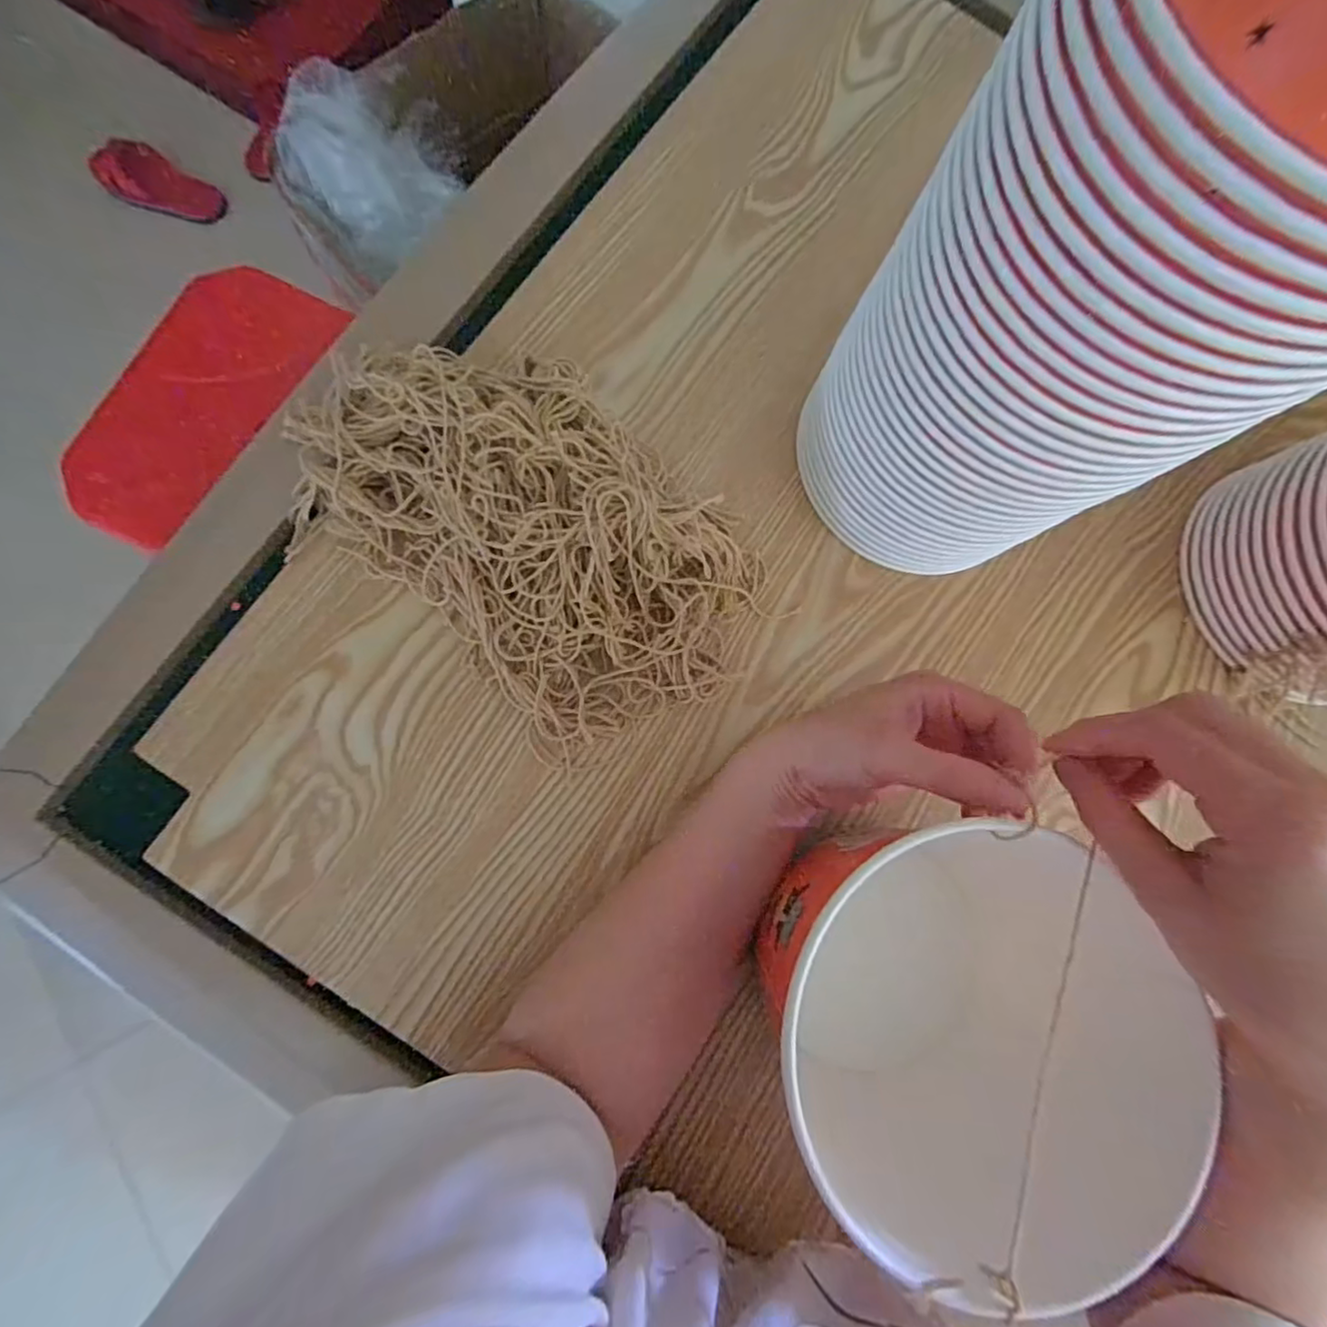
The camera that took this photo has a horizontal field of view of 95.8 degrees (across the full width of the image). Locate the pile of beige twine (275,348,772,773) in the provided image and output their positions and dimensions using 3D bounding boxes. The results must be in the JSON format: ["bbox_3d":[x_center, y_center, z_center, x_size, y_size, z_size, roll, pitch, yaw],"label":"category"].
[{"bbox_3d":[-0.067,-0.078,0.340,0.174,0.064,0.251,-44,87,-9],"label":"pile of beige twine"}]

